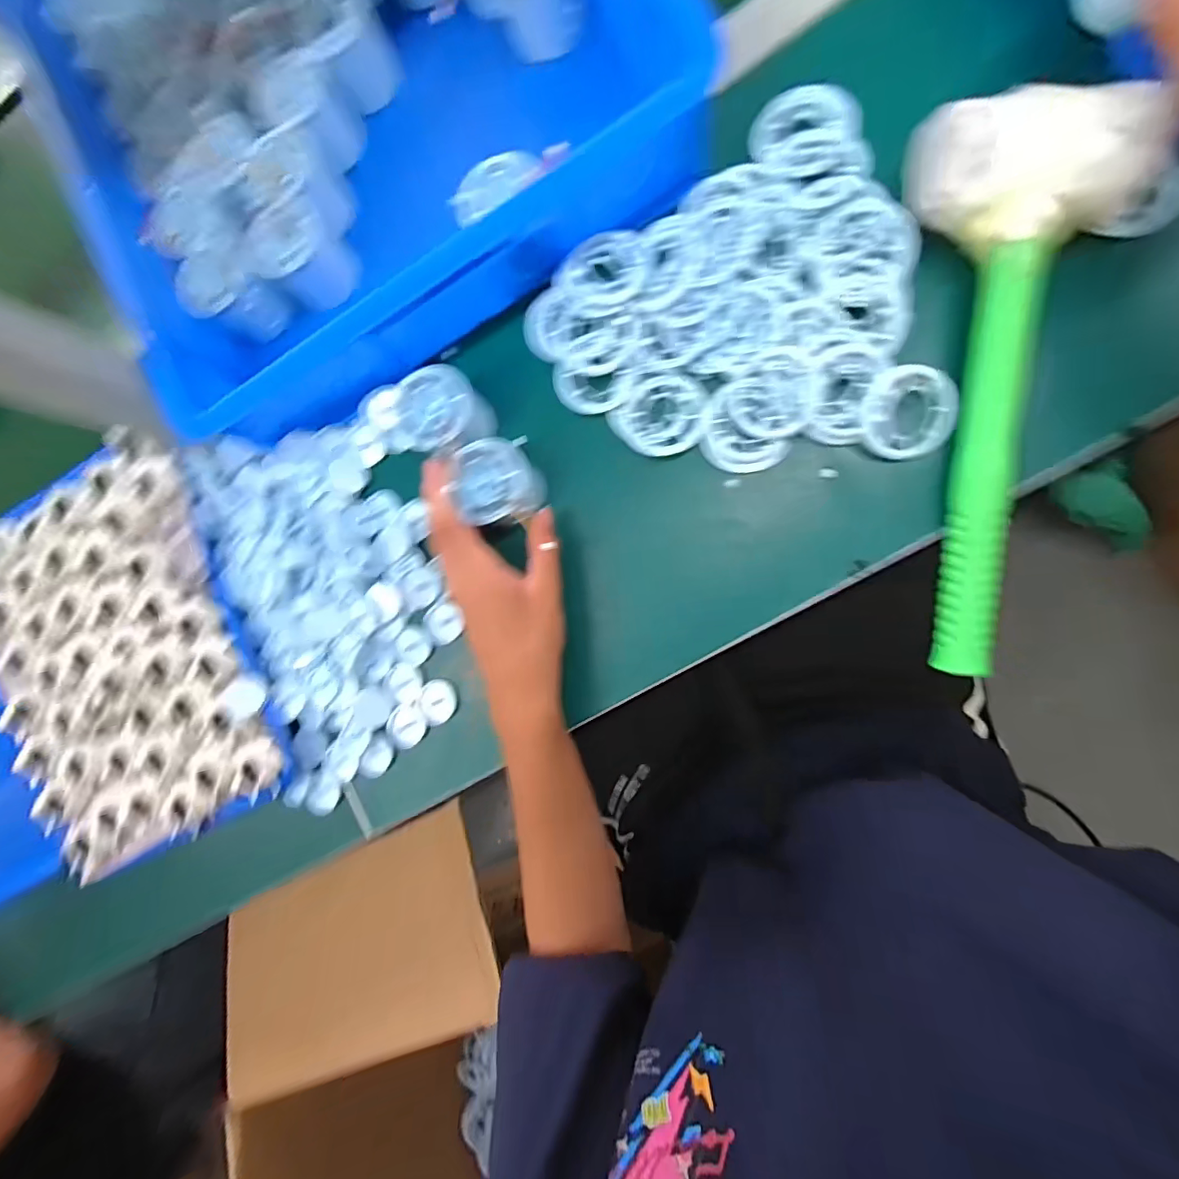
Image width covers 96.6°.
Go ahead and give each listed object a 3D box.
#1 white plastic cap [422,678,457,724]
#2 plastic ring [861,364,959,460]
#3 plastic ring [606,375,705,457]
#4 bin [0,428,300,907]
[{"bbox_3d":[-0.123,0.090,0.422,0.030,0.004,0.037,8,95,7],"label":"white plastic cap"},{"bbox_3d":[0.209,-0.115,0.344,0.057,0.006,0.056,0,109,1],"label":"plastic ring"},{"bbox_3d":[0.052,-0.124,0.377,0.060,0.010,0.057,1,94,8],"label":"plastic ring"},{"bbox_3d":[-0.521,0.103,0.516,0.511,0.102,0.343,-23,85,12],"label":"bin"}]

